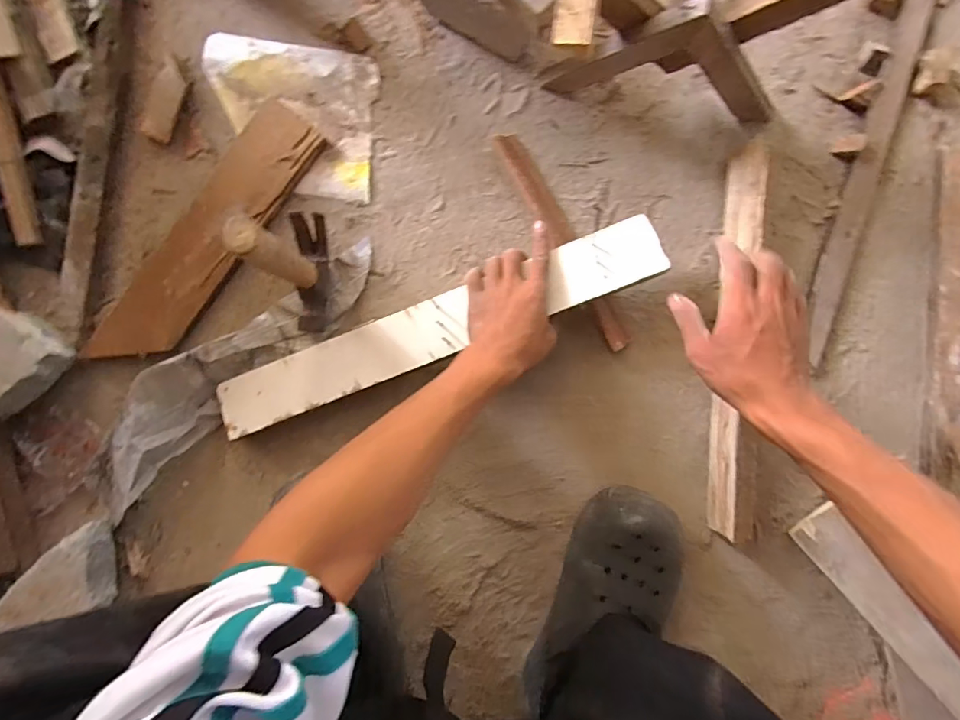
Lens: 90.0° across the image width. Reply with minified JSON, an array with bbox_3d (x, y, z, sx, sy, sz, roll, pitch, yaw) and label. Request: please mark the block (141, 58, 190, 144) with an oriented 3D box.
[{"bbox_3d":[-0.366,-0.300,0.559,0.035,0.009,0.091,20,90,2],"label":"block"}]

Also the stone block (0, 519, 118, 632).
[{"bbox_3d":[-0.449,0.228,0.522,0.093,0.071,0.085,-11,89,2],"label":"stone block"}]

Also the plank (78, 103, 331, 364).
[{"bbox_3d":[-0.315,-0.137,0.557,0.084,0.021,0.352,36,91,2],"label":"plank"}]

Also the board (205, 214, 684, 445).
[{"bbox_3d":[-0.051,-0.031,0.519,0.501,0.013,0.063,-21,89,5],"label":"board"}]

